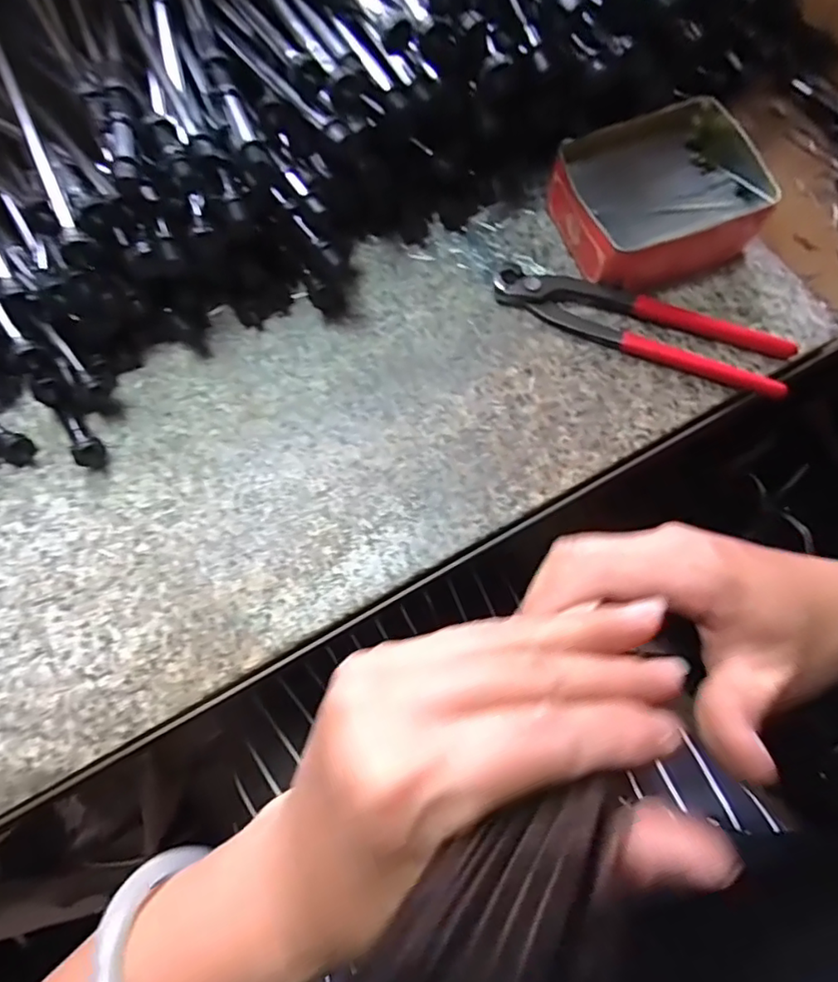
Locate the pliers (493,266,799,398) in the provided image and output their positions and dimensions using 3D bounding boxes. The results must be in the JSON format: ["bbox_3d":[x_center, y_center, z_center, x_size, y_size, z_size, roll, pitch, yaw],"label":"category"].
[{"bbox_3d":[0.144,-0.111,0.383,0.190,0.018,0.039,24,74,8],"label":"pliers"}]

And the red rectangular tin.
[{"bbox_3d":[0.158,-0.196,0.391,0.122,0.048,0.101,-22,73,-6],"label":"red rectangular tin"}]

